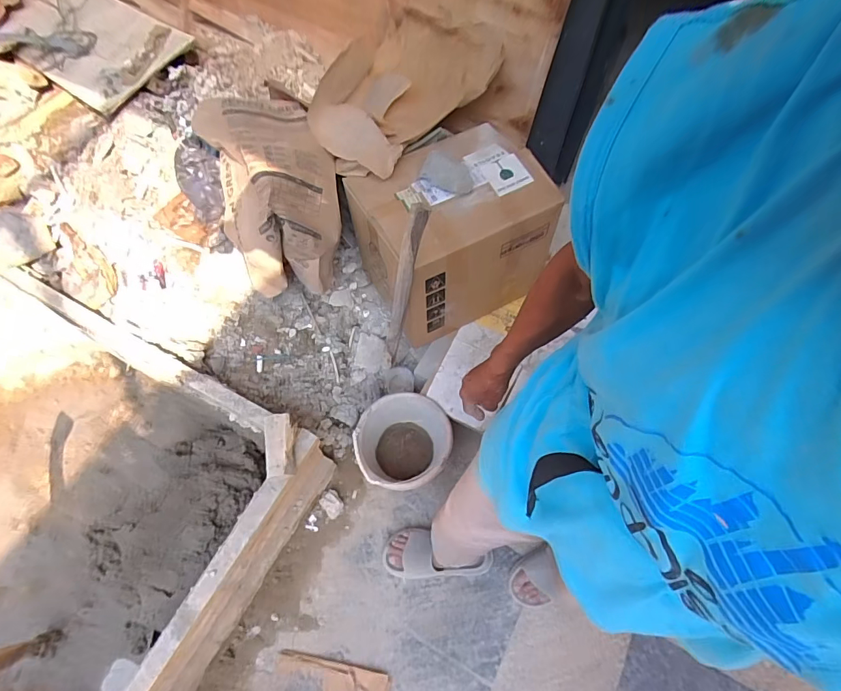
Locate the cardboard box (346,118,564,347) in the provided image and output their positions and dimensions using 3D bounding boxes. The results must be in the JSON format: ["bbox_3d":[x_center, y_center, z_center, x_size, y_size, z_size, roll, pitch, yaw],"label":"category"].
[{"bbox_3d":[0.079,-0.312,1.228,0.450,0.395,0.366,-22,62,-14],"label":"cardboard box"}]

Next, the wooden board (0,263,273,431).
[{"bbox_3d":[-0.771,-0.010,1.125,0.930,0.058,0.073,25,62,14],"label":"wooden board"}]

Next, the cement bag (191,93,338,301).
[{"bbox_3d":[-0.382,-0.407,1.171,0.308,0.325,0.429,-20,61,-13],"label":"cement bag"}]

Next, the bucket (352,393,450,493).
[{"bbox_3d":[-0.046,0.283,1.216,0.251,0.186,0.238,1,61,-2],"label":"bucket"}]

